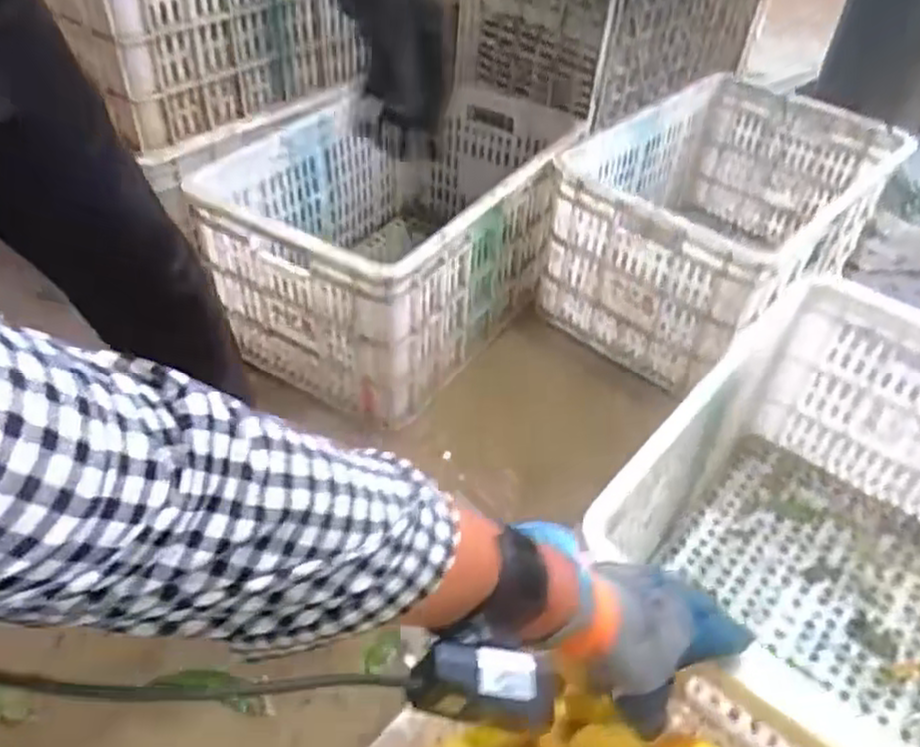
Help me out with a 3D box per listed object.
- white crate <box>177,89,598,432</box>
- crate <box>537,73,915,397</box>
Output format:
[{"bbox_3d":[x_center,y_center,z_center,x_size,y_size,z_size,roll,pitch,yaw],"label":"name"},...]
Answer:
[{"bbox_3d":[-0.088,-0.219,1.148,0.371,0.308,0.516,23,48,21],"label":"white crate"},{"bbox_3d":[0.407,-0.237,1.175,0.497,0.261,0.363,-32,53,-30],"label":"crate"}]

